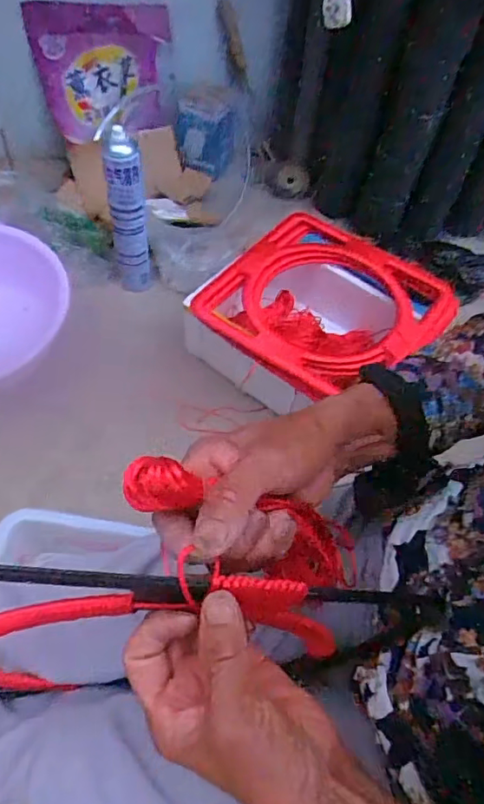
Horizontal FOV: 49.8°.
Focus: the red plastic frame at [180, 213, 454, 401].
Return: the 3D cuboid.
[{"bbox_3d":[0.145,-0.168,0.887,0.359,0.035,0.360,38,61,20],"label":"red plastic frame"}]

